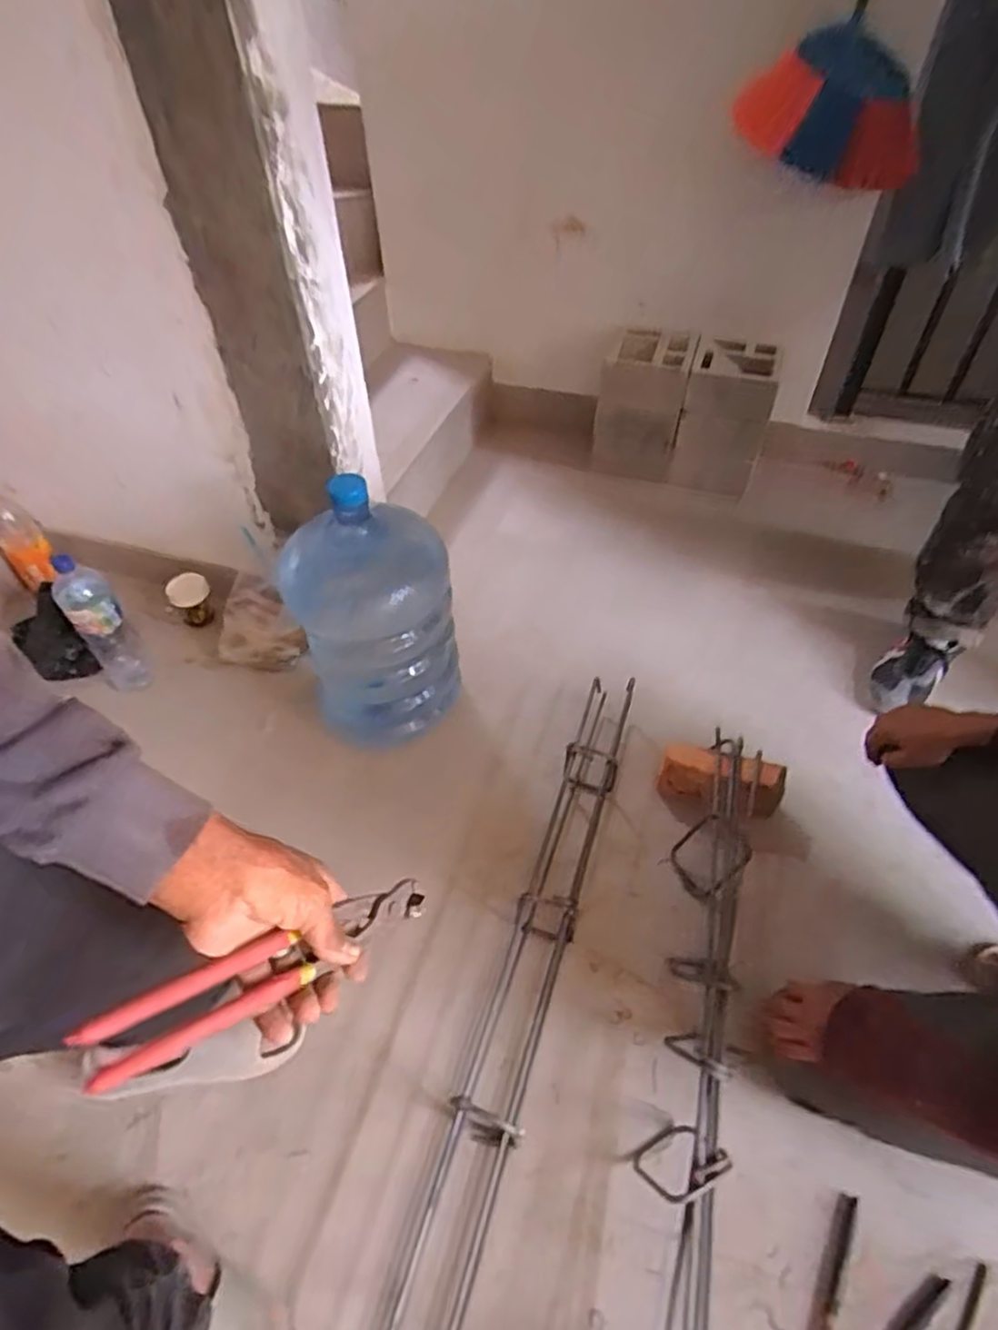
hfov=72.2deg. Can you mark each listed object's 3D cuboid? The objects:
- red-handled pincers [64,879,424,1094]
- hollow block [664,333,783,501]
[{"bbox_3d":[-0.141,0.191,0.435,0.221,0.037,0.028,-13,45,-42],"label":"red-handled pincers"},{"bbox_3d":[0.559,-0.602,1.691,0.202,0.304,0.181,18,51,16],"label":"hollow block"}]

